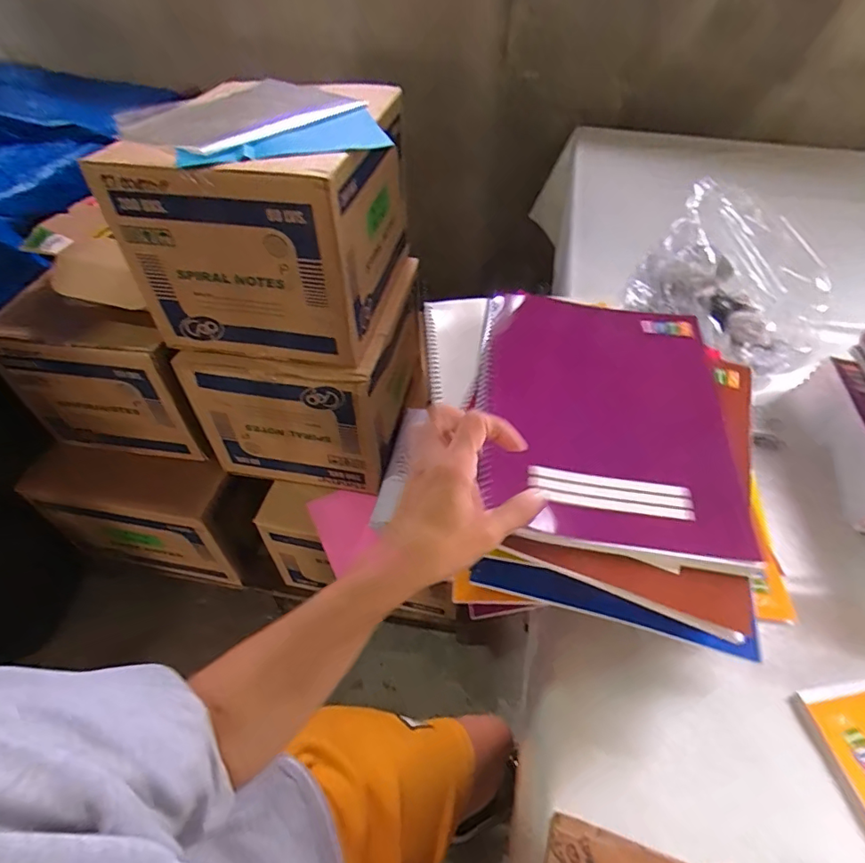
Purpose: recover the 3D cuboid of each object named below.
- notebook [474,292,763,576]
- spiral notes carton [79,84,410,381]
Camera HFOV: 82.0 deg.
[{"bbox_3d":[0.141,-0.020,0.411,0.197,0.008,0.250,9,54,3],"label":"notebook"},{"bbox_3d":[-0.258,-0.359,0.845,0.359,0.298,0.383,9,48,7],"label":"spiral notes carton"}]

